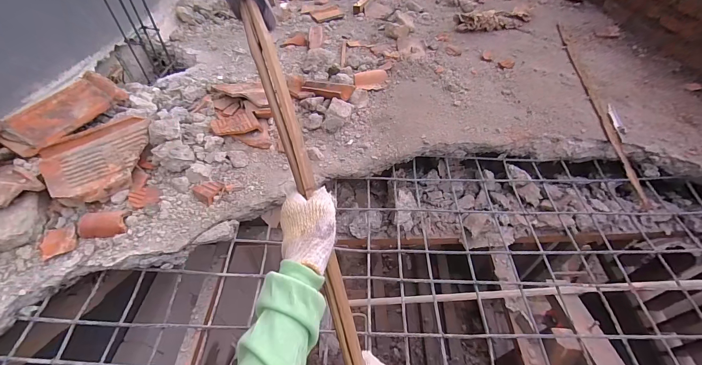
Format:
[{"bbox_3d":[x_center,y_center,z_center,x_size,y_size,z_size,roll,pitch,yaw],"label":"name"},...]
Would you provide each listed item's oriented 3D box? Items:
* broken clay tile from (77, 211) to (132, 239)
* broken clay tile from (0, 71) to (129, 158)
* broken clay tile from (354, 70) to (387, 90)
[{"bbox_3d":[-0.607,0.103,0.743,0.117,0.027,0.068,-1,49,-1],"label":"broken clay tile"},{"bbox_3d":[-0.839,-0.213,0.890,0.042,0.122,0.324,-22,29,44],"label":"broken clay tile"},{"bbox_3d":[0.077,-0.382,1.137,0.138,0.045,0.070,-13,51,-10],"label":"broken clay tile"}]

